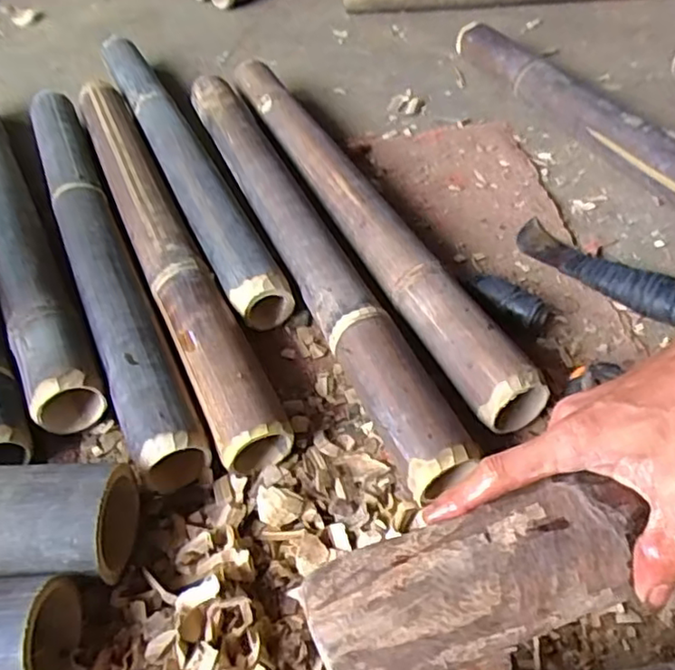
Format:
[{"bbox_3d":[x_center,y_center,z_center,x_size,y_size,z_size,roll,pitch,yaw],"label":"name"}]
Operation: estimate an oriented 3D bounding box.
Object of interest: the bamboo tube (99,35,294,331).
[{"bbox_3d":[-0.216,-0.264,0.826,0.067,0.054,0.705,-22,52,-14],"label":"bamboo tube"}]

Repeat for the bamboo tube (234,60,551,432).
[{"bbox_3d":[0.011,-0.150,0.711,0.060,0.070,0.657,-21,51,-13],"label":"bamboo tube"}]

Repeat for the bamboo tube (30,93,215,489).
[{"bbox_3d":[-0.271,-0.117,0.697,0.061,0.046,0.681,-22,52,-14],"label":"bamboo tube"}]

